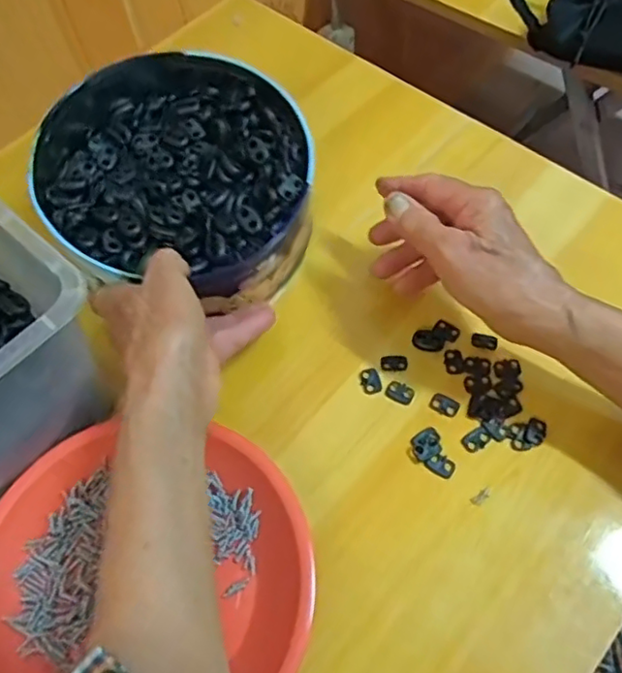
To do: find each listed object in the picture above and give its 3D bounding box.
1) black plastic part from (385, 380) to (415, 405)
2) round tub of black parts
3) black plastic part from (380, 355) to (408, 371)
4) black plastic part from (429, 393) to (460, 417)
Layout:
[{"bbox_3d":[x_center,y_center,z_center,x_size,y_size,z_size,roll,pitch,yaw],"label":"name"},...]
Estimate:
[{"bbox_3d":[0.061,0.037,0.415,0.019,0.004,0.014,26,66,16],"label":"black plastic part"},{"bbox_3d":[-0.102,-0.120,0.445,0.216,0.063,0.179,41,70,21],"label":"round tub of black parts"},{"bbox_3d":[0.058,0.018,0.426,0.019,0.004,0.012,0,61,2],"label":"black plastic part"},{"bbox_3d":[0.090,0.045,0.411,0.019,0.004,0.014,26,66,16],"label":"black plastic part"}]

